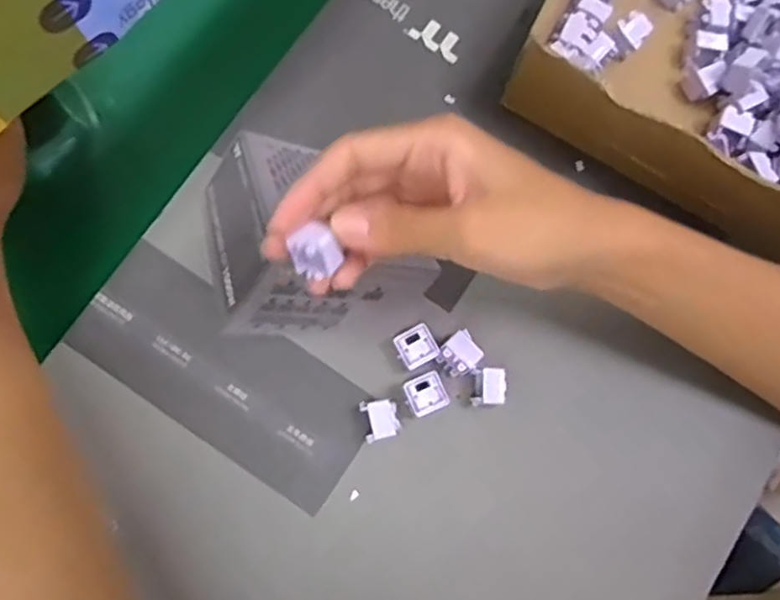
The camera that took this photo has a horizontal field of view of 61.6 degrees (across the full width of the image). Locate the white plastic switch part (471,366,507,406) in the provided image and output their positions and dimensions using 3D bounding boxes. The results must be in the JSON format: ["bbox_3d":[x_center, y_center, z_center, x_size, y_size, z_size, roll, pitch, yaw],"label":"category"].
[{"bbox_3d":[0.053,0.047,0.354,0.017,0.017,0.019,2,78,-1],"label":"white plastic switch part"}]

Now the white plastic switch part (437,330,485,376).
[{"bbox_3d":[0.038,0.030,0.358,0.021,0.018,0.019,-41,82,-9],"label":"white plastic switch part"}]

